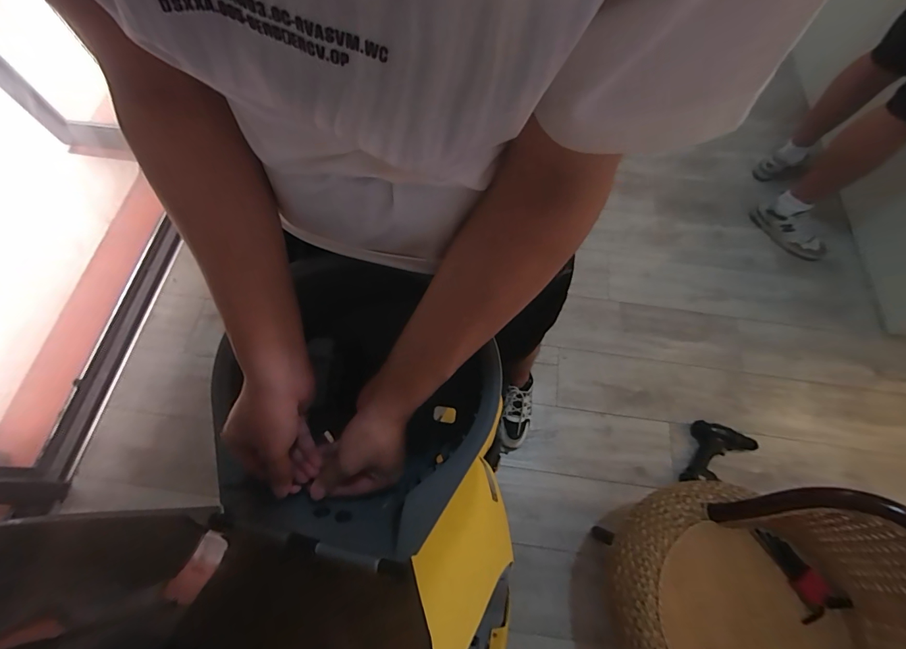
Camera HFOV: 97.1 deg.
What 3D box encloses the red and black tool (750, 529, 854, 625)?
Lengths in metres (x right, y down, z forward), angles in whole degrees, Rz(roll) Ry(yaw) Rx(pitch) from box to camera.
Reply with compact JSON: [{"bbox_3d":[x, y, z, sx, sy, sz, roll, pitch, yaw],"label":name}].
[{"bbox_3d":[0.689,0.487,0.798,0.084,0.044,0.172,-20,70,-9],"label":"red and black tool"}]

